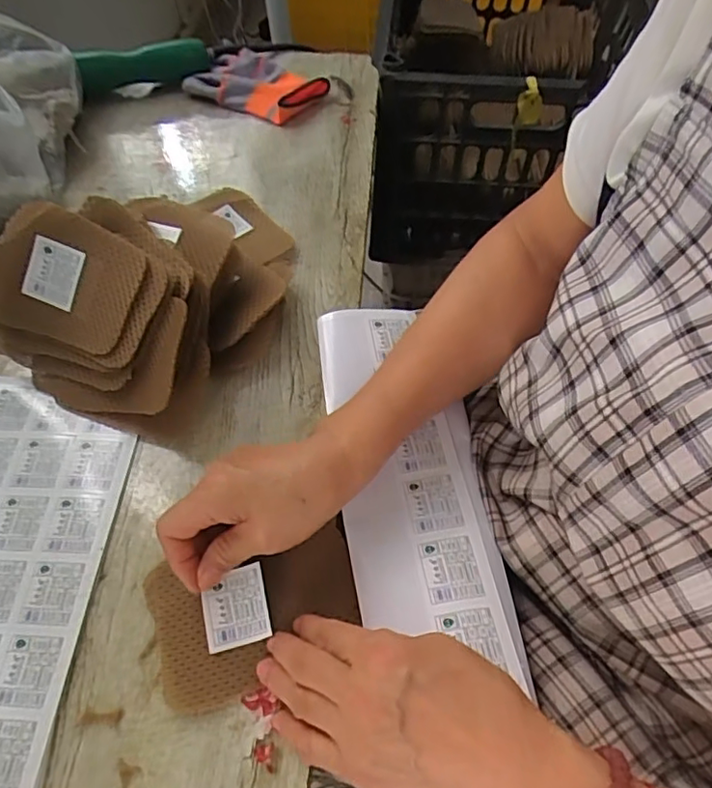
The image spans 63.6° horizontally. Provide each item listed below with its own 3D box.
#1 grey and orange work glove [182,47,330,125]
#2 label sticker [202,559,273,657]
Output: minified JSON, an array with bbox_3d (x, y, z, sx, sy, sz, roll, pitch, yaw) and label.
[{"bbox_3d":[-0.106,-0.343,0.633,0.145,0.023,0.085,25,62,17],"label":"grey and orange work glove"},{"bbox_3d":[-0.074,0.131,0.354,0.038,0.009,0.043,-14,58,-5],"label":"label sticker"}]

